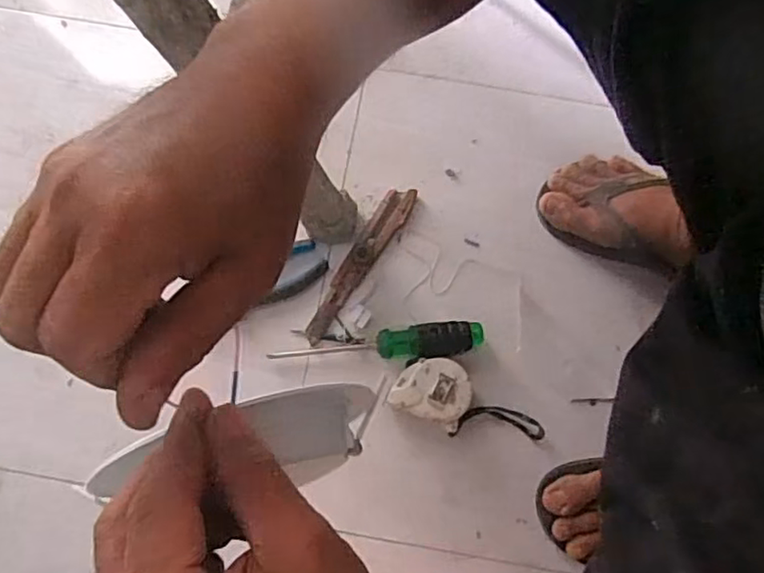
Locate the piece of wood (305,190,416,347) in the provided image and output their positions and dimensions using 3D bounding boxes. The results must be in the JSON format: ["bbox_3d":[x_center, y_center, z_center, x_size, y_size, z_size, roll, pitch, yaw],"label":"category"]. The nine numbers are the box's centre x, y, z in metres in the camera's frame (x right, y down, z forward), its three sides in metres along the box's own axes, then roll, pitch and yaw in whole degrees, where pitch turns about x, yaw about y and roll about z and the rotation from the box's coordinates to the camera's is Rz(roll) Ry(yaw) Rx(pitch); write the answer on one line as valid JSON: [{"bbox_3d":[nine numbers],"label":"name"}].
[{"bbox_3d":[-0.024,-0.025,0.661,0.028,0.009,0.191,32,79,7],"label":"piece of wood"}]

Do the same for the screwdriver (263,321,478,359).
[{"bbox_3d":[-0.004,0.058,0.635,0.212,0.026,0.034,-5,78,-1],"label":"screwdriver"}]

